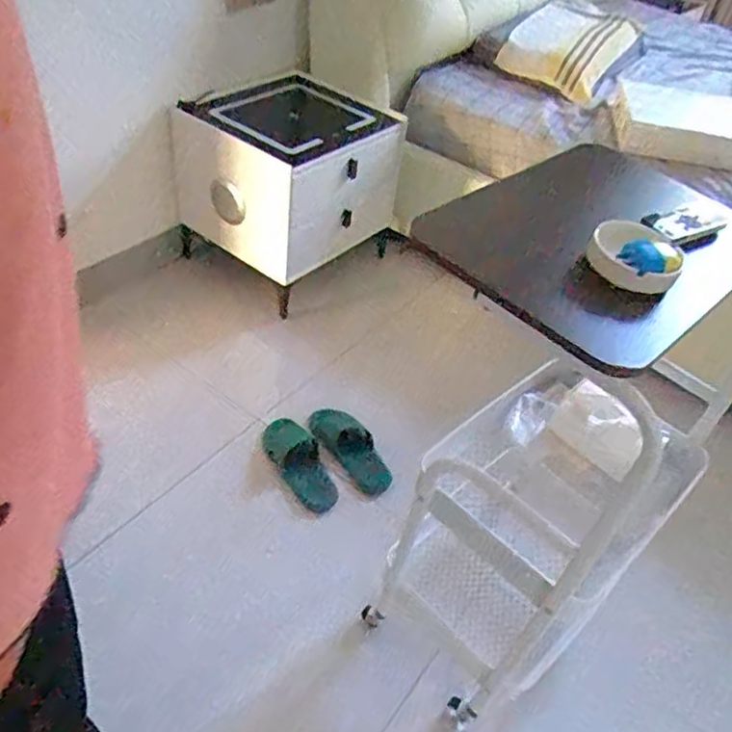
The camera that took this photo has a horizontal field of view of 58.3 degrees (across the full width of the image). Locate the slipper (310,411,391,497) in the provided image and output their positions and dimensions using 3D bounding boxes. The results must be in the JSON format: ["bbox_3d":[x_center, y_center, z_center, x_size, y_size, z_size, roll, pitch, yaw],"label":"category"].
[{"bbox_3d":[-0.032,0.188,1.507,0.104,0.065,0.258,-29,55,-33],"label":"slipper"}]

